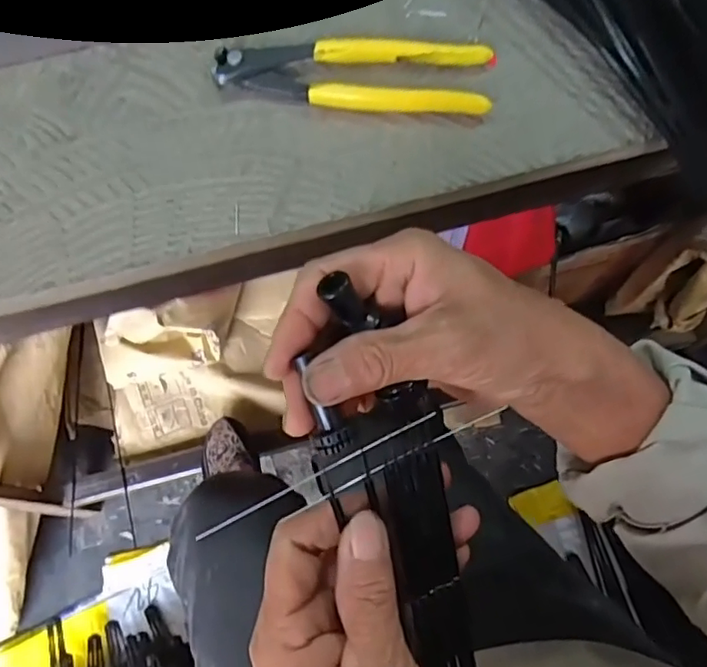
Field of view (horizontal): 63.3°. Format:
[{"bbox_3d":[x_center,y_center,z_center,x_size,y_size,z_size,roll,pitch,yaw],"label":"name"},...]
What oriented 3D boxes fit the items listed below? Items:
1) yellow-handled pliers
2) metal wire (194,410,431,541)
[{"bbox_3d":[0.000,-0.159,0.347,0.163,0.013,0.049,5,70,5],"label":"yellow-handled pliers"},{"bbox_3d":[-0.011,0.049,0.200,0.091,0.004,0.004,-26,70,-9],"label":"metal wire"}]

